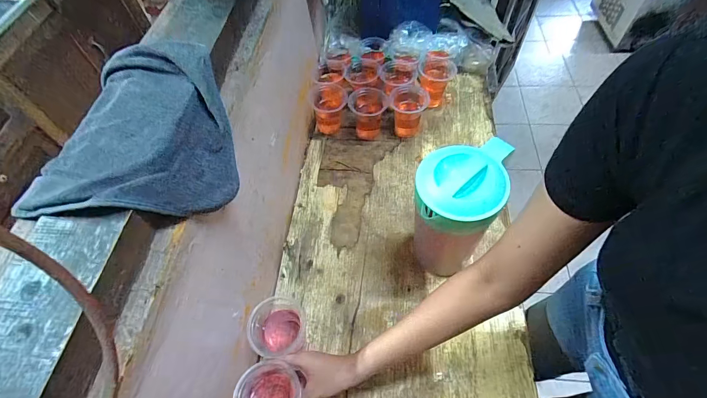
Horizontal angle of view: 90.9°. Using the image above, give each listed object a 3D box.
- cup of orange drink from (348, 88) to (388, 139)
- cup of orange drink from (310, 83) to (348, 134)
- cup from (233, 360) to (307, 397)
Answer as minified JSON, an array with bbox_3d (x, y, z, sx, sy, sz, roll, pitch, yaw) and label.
[{"bbox_3d":[0.039,-0.201,0.815,0.083,0.085,0.084,-2,57,4],"label":"cup of orange drink"},{"bbox_3d":[-0.053,-0.210,0.822,0.074,0.097,0.099,0,57,5],"label":"cup of orange drink"},{"bbox_3d":[-0.116,0.280,0.496,0.080,0.086,0.081,-2,57,4],"label":"cup"}]

